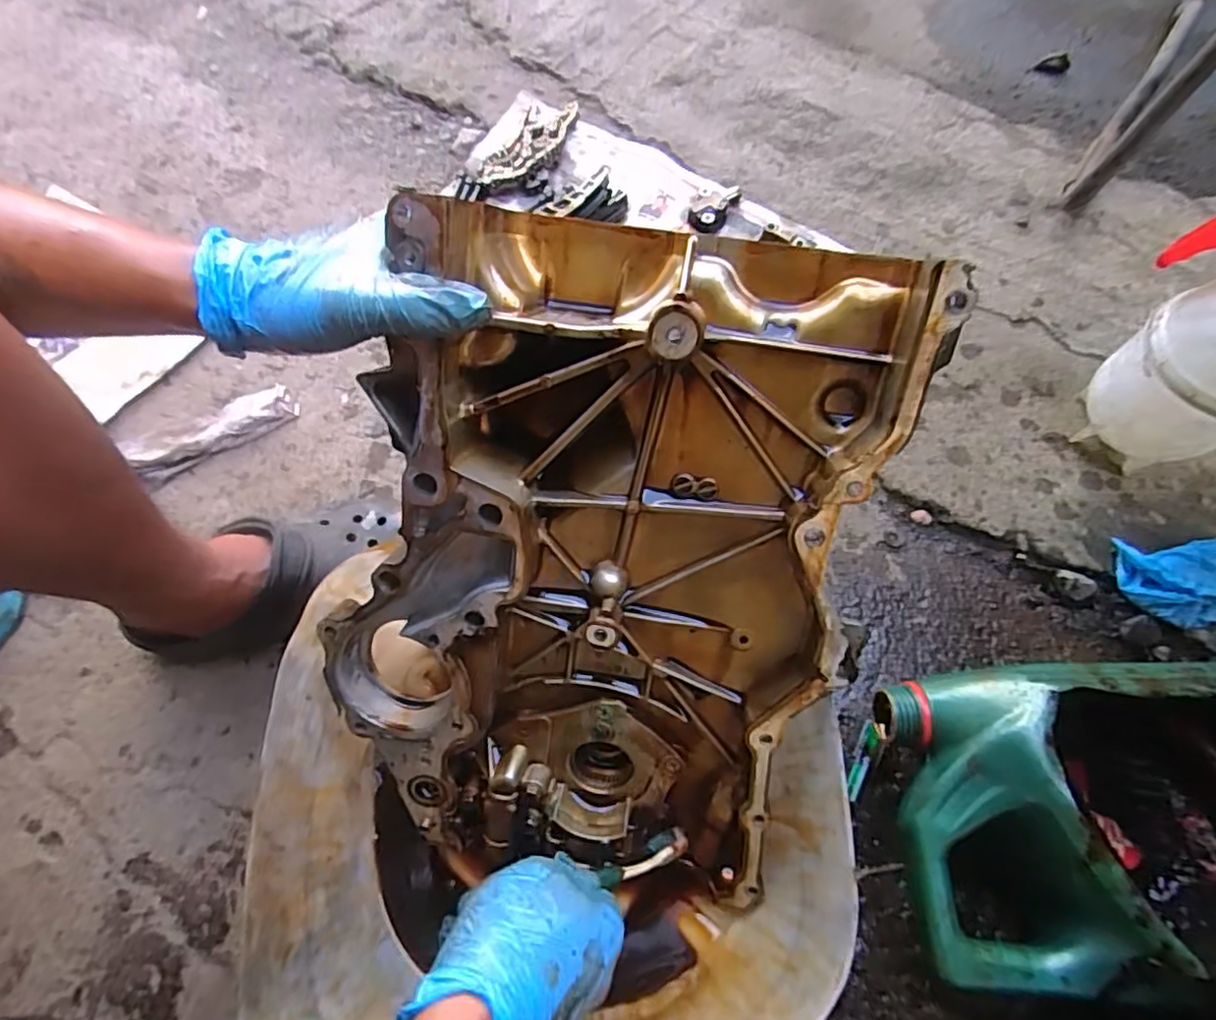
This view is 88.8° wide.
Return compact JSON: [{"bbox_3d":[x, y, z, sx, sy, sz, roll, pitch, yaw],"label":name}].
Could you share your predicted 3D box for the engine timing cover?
[{"bbox_3d":[-0.014,0.046,0.363,0.267,0.092,0.389,9,110,1],"label":"engine timing cover"}]

